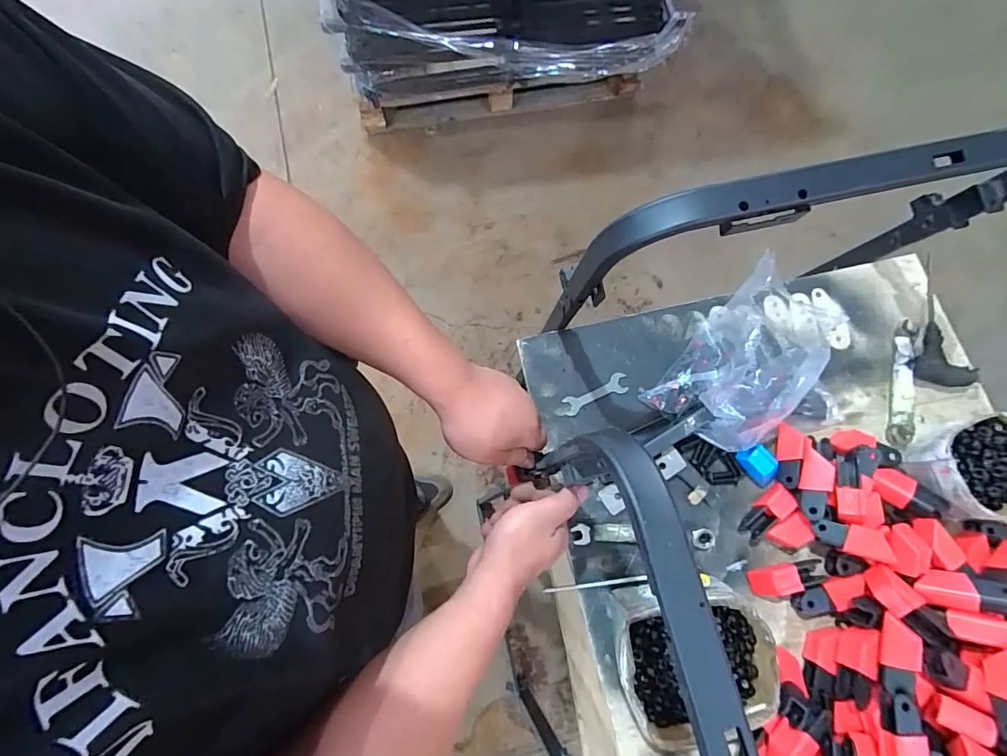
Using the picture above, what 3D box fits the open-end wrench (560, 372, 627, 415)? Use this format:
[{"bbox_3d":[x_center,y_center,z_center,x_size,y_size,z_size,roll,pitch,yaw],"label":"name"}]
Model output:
[{"bbox_3d":[0.128,0.022,0.638,0.097,0.005,0.028,-23,76,-7],"label":"open-end wrench"}]

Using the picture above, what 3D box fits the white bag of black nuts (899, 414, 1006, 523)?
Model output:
[{"bbox_3d":[0.601,0.120,0.588,0.144,0.067,0.128,-11,75,-4],"label":"white bag of black nuts"}]

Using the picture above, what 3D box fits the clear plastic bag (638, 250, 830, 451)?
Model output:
[{"bbox_3d":[0.333,-0.027,0.614,0.153,0.090,0.268,43,78,10],"label":"clear plastic bag"}]

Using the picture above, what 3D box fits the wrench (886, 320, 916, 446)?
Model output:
[{"bbox_3d":[0.558,0.006,0.645,0.031,0.018,0.176,14,75,3],"label":"wrench"}]

